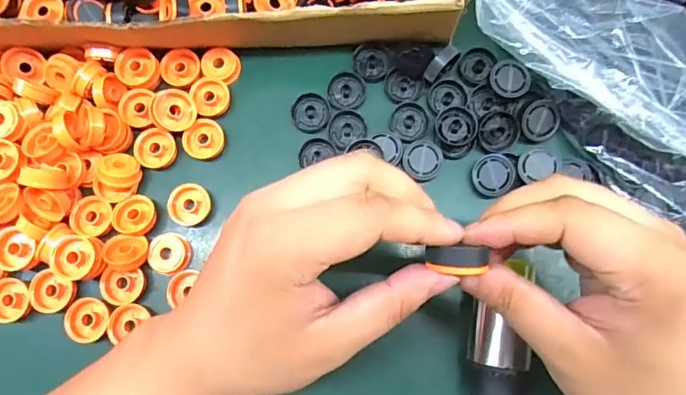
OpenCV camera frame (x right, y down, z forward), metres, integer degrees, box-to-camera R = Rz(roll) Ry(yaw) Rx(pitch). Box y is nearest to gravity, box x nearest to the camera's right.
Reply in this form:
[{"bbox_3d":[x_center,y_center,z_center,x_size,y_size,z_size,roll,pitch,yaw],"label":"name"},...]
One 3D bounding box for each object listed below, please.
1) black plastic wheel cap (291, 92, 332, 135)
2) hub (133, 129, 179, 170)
[{"bbox_3d":[-0.021,-0.055,0.314,0.024,0.008,0.024,0,78,1],"label":"black plastic wheel cap"},{"bbox_3d":[-0.120,-0.031,0.308,0.026,0.008,0.024,0,78,1],"label":"hub"}]

